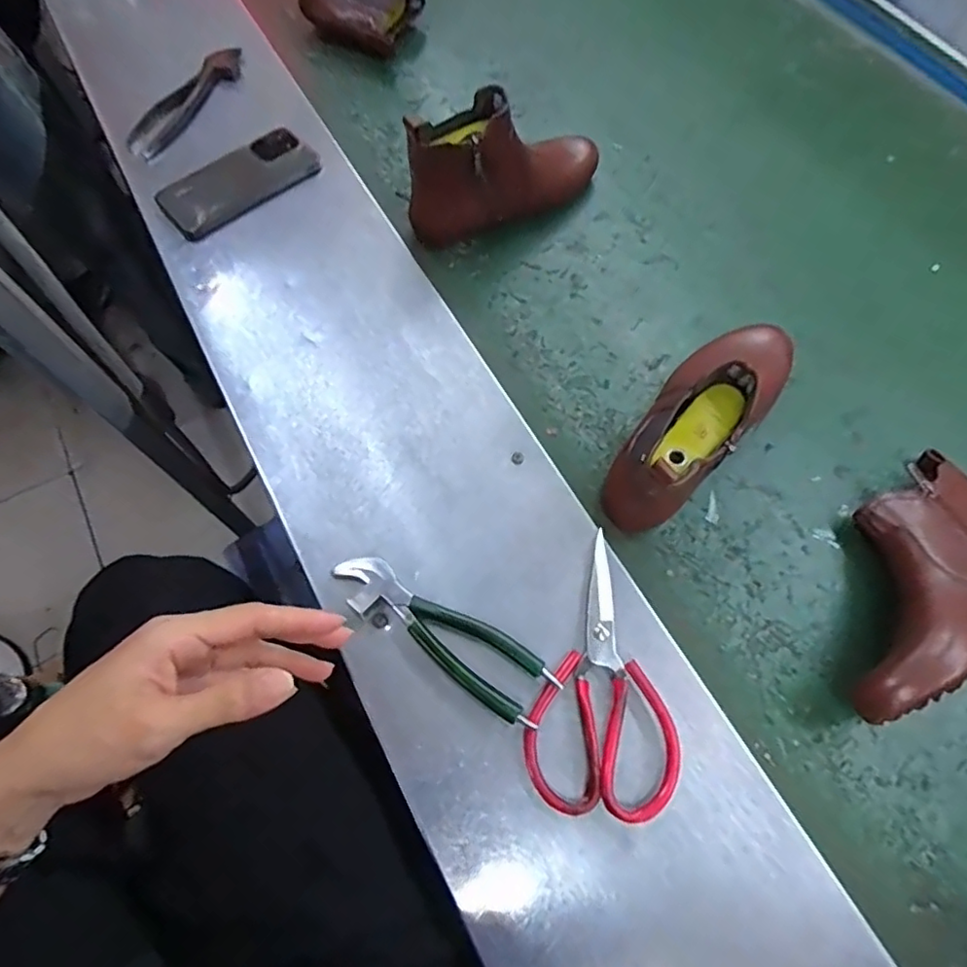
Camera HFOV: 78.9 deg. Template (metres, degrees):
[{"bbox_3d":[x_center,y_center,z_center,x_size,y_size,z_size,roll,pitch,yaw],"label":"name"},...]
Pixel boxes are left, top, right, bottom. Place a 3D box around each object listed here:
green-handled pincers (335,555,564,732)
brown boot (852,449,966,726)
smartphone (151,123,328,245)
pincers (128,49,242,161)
[{"bbox_3d":[-0.034,0.113,0.453,0.190,0.024,0.049,33,70,12],"label":"green-handled pincers"},{"bbox_3d":[0.345,0.073,0.475,0.209,0.068,0.138,-27,70,-12],"label":"brown boot"},{"bbox_3d":[-0.269,-0.334,0.647,0.173,0.017,0.075,-40,74,-16],"label":"smartphone"},{"bbox_3d":[-0.358,-0.454,0.700,0.051,0.025,0.184,30,70,11],"label":"pincers"}]

